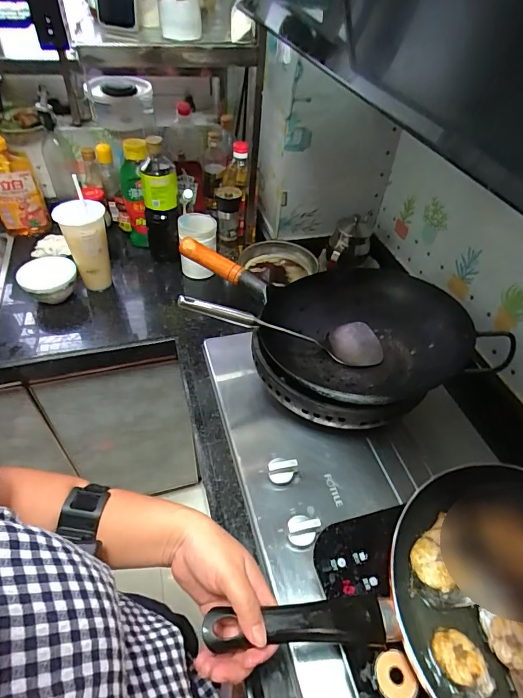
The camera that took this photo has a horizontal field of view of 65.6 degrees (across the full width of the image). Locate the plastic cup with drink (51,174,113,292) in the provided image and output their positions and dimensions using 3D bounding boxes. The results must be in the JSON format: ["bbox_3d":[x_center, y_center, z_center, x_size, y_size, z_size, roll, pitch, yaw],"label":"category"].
[{"bbox_3d":[-0.363,-0.217,0.855,0.092,0.183,0.094,-16,53,-17],"label":"plastic cup with drink"}]

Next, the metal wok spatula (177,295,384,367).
[{"bbox_3d":[0.044,-0.040,0.665,0.360,0.042,0.090,15,45,-26],"label":"metal wok spatula"}]

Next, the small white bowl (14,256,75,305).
[{"bbox_3d":[-0.445,-0.141,0.857,0.106,0.074,0.106,2,50,-2],"label":"small white bowl"}]

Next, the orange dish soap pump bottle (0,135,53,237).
[{"bbox_3d":[-0.587,-0.393,0.946,0.106,0.250,0.069,-28,57,-25],"label":"orange dish soap pump bottle"}]

